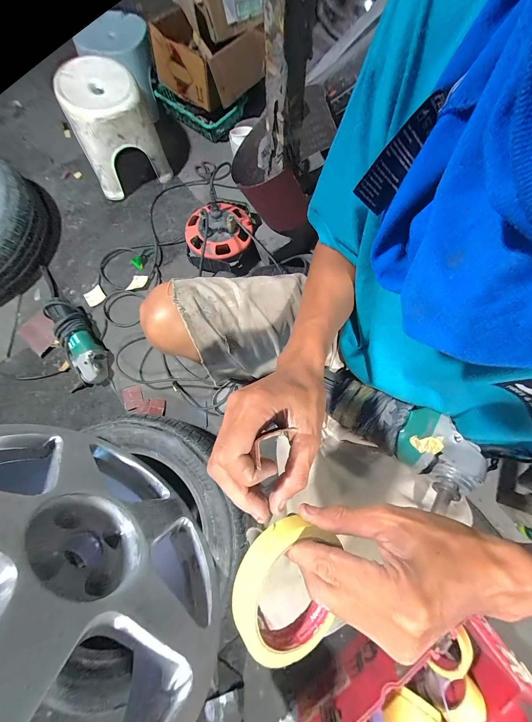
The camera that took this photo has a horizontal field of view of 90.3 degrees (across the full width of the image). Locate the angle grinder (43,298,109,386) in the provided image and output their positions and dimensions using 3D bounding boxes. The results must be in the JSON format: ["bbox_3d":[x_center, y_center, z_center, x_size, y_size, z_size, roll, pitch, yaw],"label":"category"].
[{"bbox_3d":[-0.532,-0.058,0.757,0.086,0.077,0.259,-31,77,-9],"label":"angle grinder"}]

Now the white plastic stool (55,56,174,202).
[{"bbox_3d":[-0.478,-0.730,0.854,0.235,0.234,0.259,-22,76,-7],"label":"white plastic stool"}]

